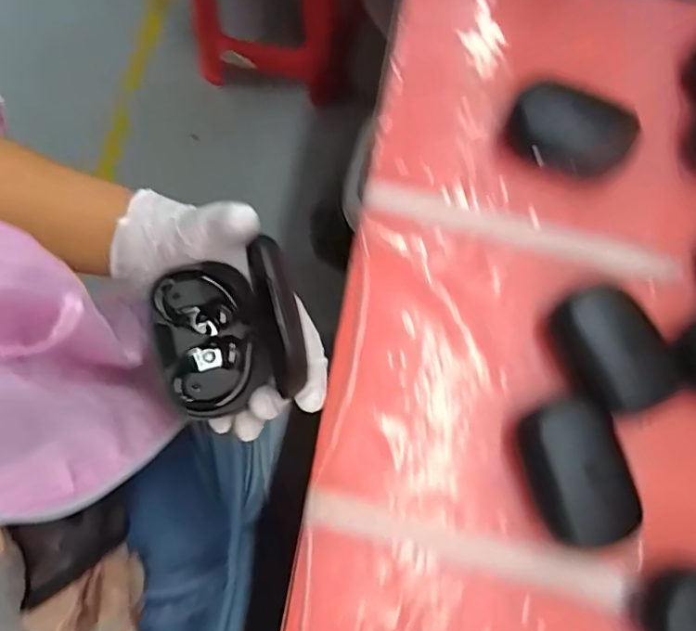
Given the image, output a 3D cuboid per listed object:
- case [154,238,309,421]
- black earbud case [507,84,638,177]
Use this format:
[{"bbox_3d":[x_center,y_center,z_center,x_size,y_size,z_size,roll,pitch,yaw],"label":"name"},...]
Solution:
[{"bbox_3d":[-0.065,0.007,0.283,0.077,0.048,0.082,-15,76,-3],"label":"case"},{"bbox_3d":[0.149,-0.122,0.353,0.078,0.023,0.045,20,77,6],"label":"black earbud case"}]

